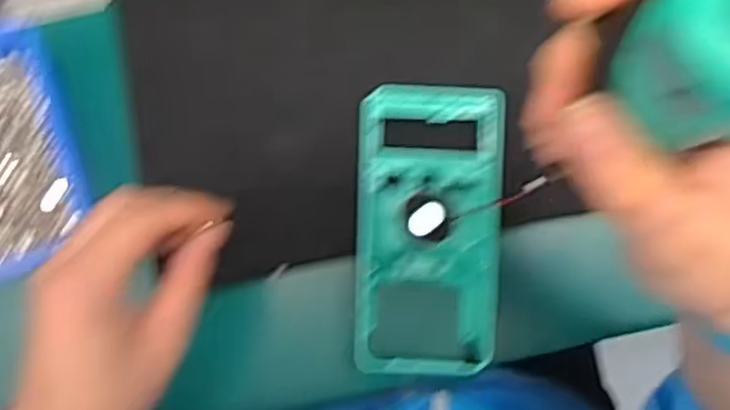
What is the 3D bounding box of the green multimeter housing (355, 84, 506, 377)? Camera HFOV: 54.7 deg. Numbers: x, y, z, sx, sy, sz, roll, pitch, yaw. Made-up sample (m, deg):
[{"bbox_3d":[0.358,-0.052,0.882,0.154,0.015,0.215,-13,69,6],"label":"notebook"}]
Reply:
[{"bbox_3d":[0.040,0.016,0.447,0.089,0.041,0.176,2,83,-1],"label":"green multimeter housing"}]

